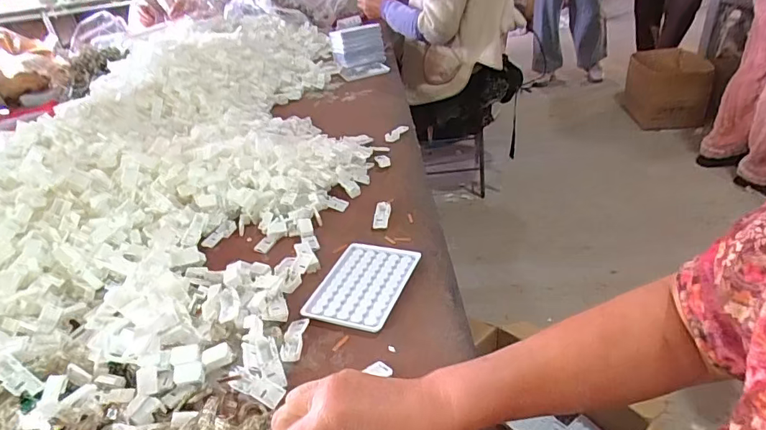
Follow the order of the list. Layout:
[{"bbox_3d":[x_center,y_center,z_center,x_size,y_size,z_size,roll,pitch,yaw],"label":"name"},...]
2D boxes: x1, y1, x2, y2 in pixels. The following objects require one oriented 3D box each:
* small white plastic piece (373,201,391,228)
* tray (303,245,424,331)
[{"bbox_3d":[-0.001,0.000,0.662,0.020,0.011,0.059,-1,32,10],"label":"small white plastic piece"},{"bbox_3d":[-0.024,0.075,0.540,0.095,0.009,0.127,7,35,23],"label":"tray"}]

